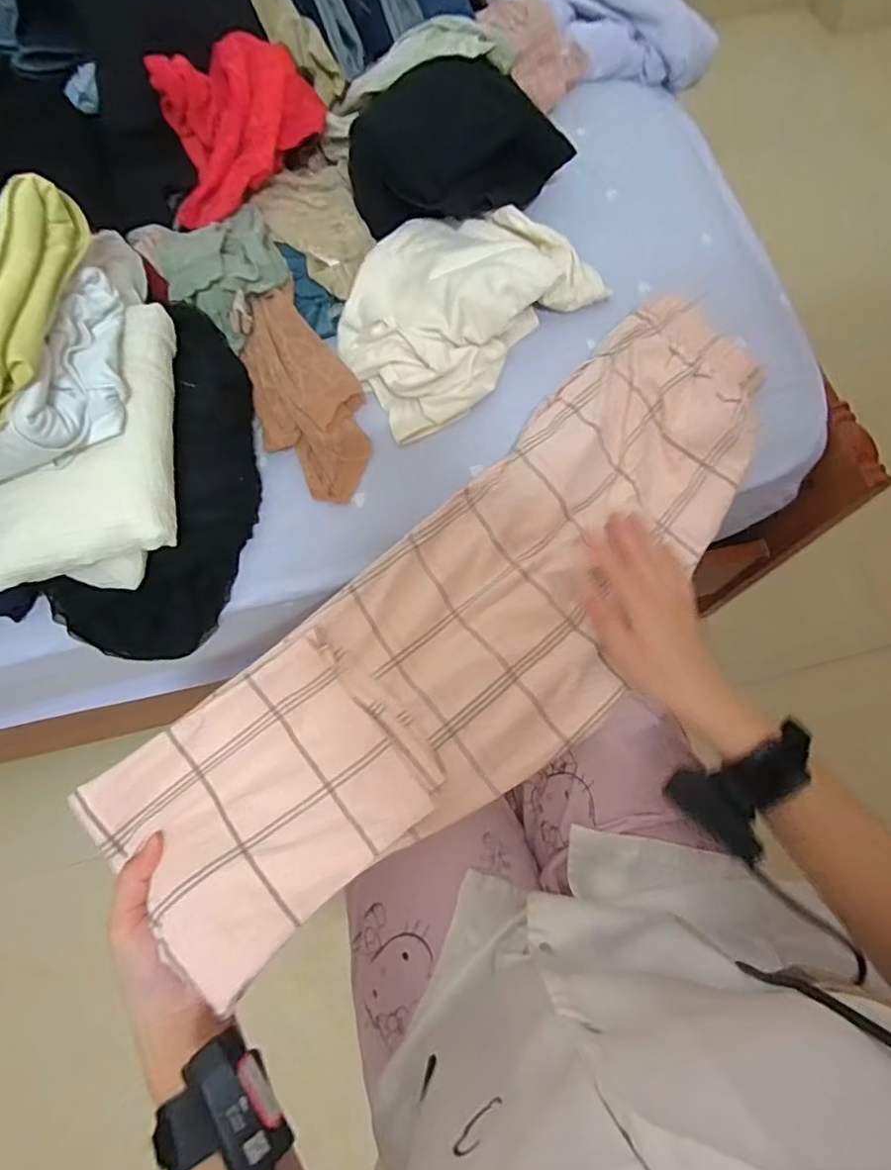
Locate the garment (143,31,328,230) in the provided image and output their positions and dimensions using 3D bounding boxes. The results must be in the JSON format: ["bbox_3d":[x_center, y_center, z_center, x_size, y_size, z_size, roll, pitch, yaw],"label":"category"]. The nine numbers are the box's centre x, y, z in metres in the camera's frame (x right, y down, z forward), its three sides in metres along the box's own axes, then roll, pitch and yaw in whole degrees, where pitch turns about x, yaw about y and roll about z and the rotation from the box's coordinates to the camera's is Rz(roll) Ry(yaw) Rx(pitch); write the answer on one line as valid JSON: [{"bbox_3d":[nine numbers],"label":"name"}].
[{"bbox_3d":[-0.196,-0.438,0.548,0.169,0.095,0.084,-35,74,-11],"label":"garment"}]

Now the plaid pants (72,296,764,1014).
[{"bbox_3d":[0.048,0.016,0.469,0.207,0.064,0.622,42,74,14],"label":"plaid pants"}]

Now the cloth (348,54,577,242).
[{"bbox_3d":[0.017,-0.425,0.564,0.213,0.097,0.095,-21,72,-6],"label":"cloth"}]

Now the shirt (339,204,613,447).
[{"bbox_3d":[0.004,-0.285,0.572,0.250,0.059,0.191,-42,75,-12],"label":"shirt"}]

